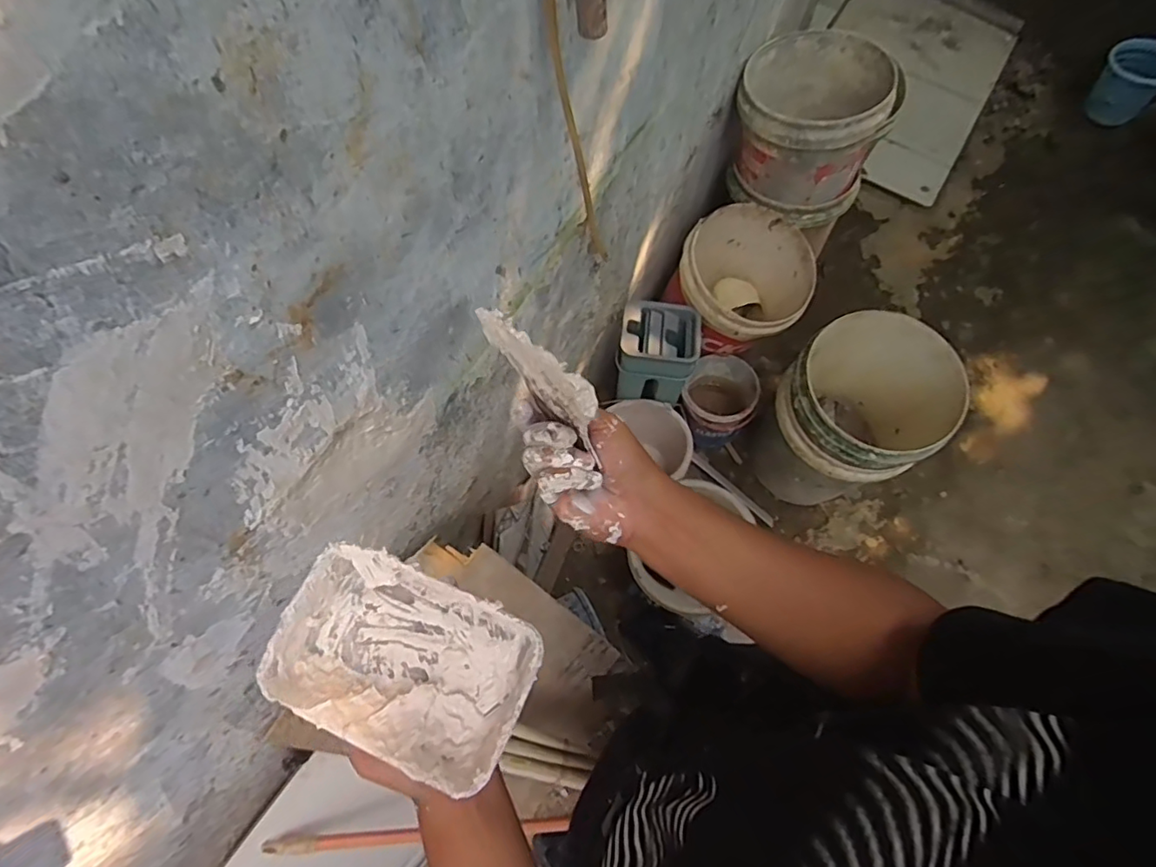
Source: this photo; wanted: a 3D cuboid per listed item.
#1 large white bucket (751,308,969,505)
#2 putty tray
[{"bbox_3d":[0.592,-0.031,1.262,0.301,0.381,0.303,-1,69,1],"label":"large white bucket"},{"bbox_3d":[-0.118,0.157,0.394,0.169,0.048,0.112,22,72,10],"label":"putty tray"}]

